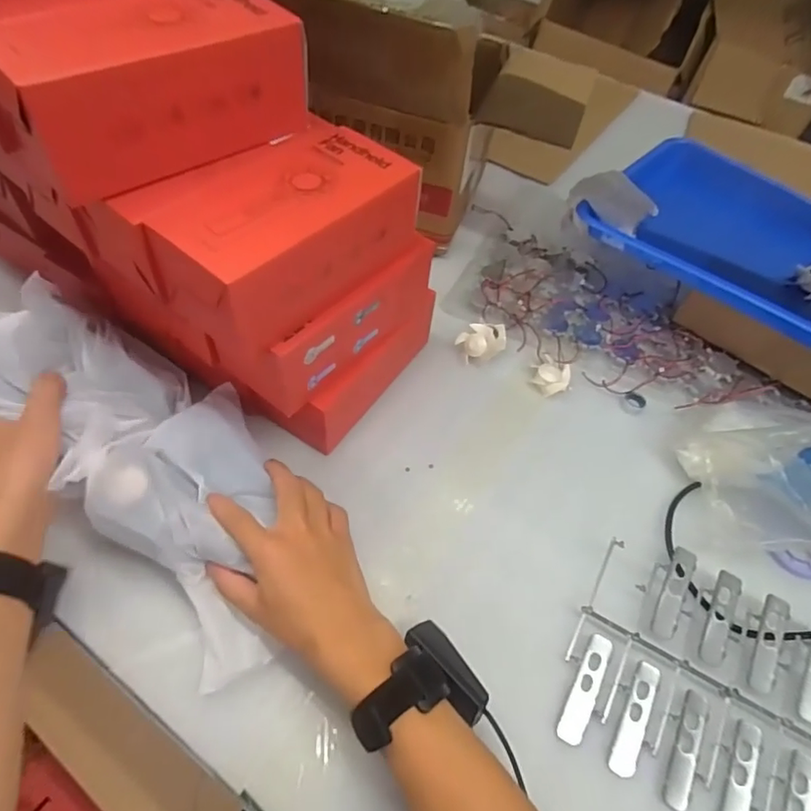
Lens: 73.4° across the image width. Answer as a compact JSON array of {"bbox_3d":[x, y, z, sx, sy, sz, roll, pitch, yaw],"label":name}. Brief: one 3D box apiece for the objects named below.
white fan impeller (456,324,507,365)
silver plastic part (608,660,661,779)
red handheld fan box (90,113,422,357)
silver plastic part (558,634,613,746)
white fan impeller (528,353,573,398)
[{"bbox_3d":[0.087,-0.068,0.584,0.058,0.030,0.036,-12,56,-14],"label":"white fan impeller"},{"bbox_3d":[0.166,0.224,0.391,0.019,0.007,0.079,26,55,13],"label":"silver plastic part"},{"bbox_3d":[-0.101,-0.135,0.403,0.131,0.066,0.197,38,59,20],"label":"red handheld fan box"},{"bbox_3d":[0.134,0.208,0.400,0.019,0.005,0.079,28,56,14],"label":"silver plastic part"},{"bbox_3d":[0.154,-0.032,0.574,0.040,0.013,0.044,3,54,-4],"label":"white fan impeller"}]

